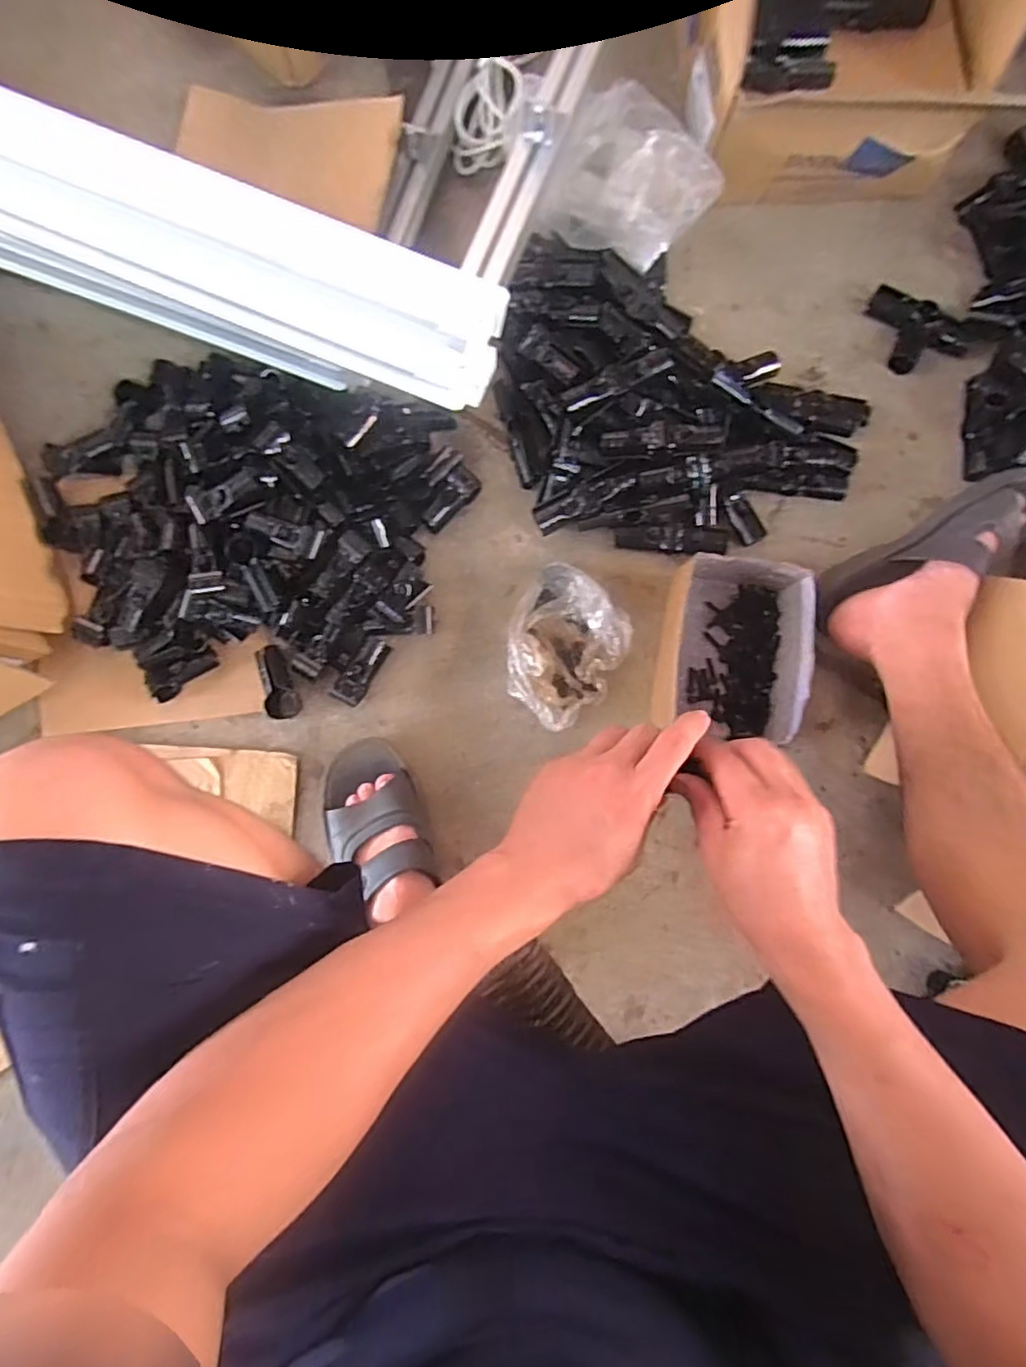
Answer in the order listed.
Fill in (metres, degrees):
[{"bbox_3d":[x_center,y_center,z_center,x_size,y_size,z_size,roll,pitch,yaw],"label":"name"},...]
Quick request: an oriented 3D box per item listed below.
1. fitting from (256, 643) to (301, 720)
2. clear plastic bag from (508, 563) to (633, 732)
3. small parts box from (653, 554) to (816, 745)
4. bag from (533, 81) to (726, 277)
[{"bbox_3d":[-0.261,-0.002,0.700,0.030,0.026,0.082,-14,84,-4],"label":"fitting"},{"bbox_3d":[0.055,-0.043,0.720,0.139,0.034,0.162,37,83,2],"label":"clear plastic bag"},{"bbox_3d":[0.243,-0.044,0.698,0.148,0.098,0.184,10,83,-1],"label":"small parts box"},{"bbox_3d":[0.142,-0.604,0.743,0.200,0.078,0.178,10,83,-1],"label":"bag"}]

